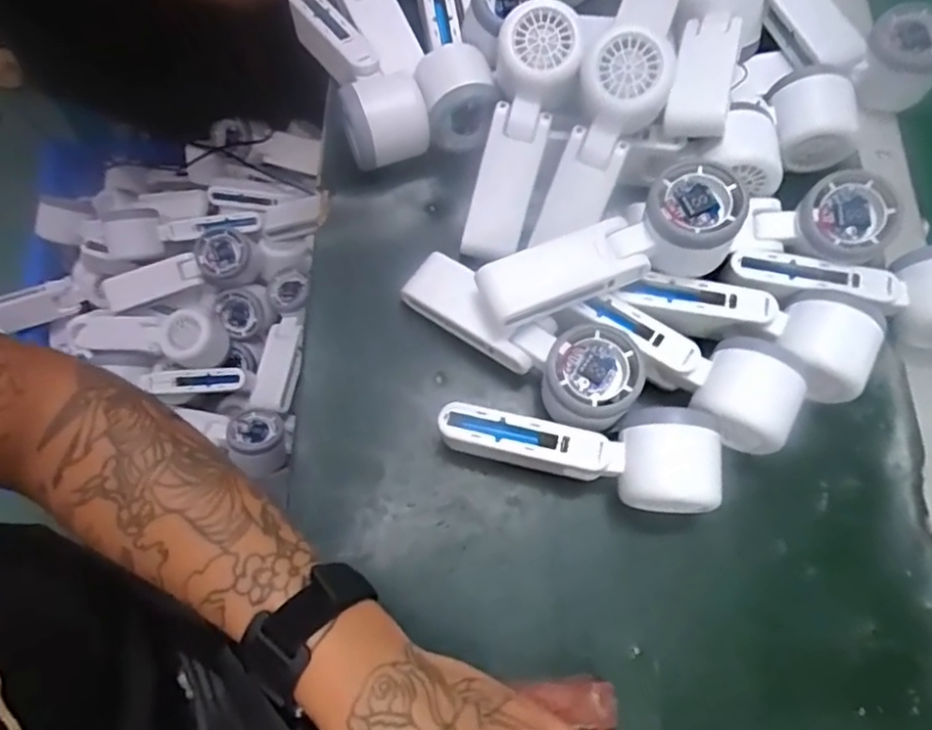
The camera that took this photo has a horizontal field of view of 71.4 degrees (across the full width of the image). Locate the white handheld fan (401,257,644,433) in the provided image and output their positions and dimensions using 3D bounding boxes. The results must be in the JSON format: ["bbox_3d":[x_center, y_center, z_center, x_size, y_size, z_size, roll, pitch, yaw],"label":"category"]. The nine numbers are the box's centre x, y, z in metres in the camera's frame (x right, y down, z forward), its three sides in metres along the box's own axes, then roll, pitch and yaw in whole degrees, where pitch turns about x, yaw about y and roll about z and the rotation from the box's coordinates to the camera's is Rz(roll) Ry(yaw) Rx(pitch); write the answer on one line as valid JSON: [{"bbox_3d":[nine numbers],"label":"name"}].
[{"bbox_3d":[0.033,-0.018,0.417,0.168,0.038,0.065,32,72,23],"label":"white handheld fan"}]

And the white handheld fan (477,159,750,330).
[{"bbox_3d":[0.089,-0.070,0.394,0.160,0.043,0.051,-22,73,-9],"label":"white handheld fan"}]

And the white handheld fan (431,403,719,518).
[{"bbox_3d":[0.066,0.054,0.397,0.161,0.055,0.055,7,71,1],"label":"white handheld fan"}]

